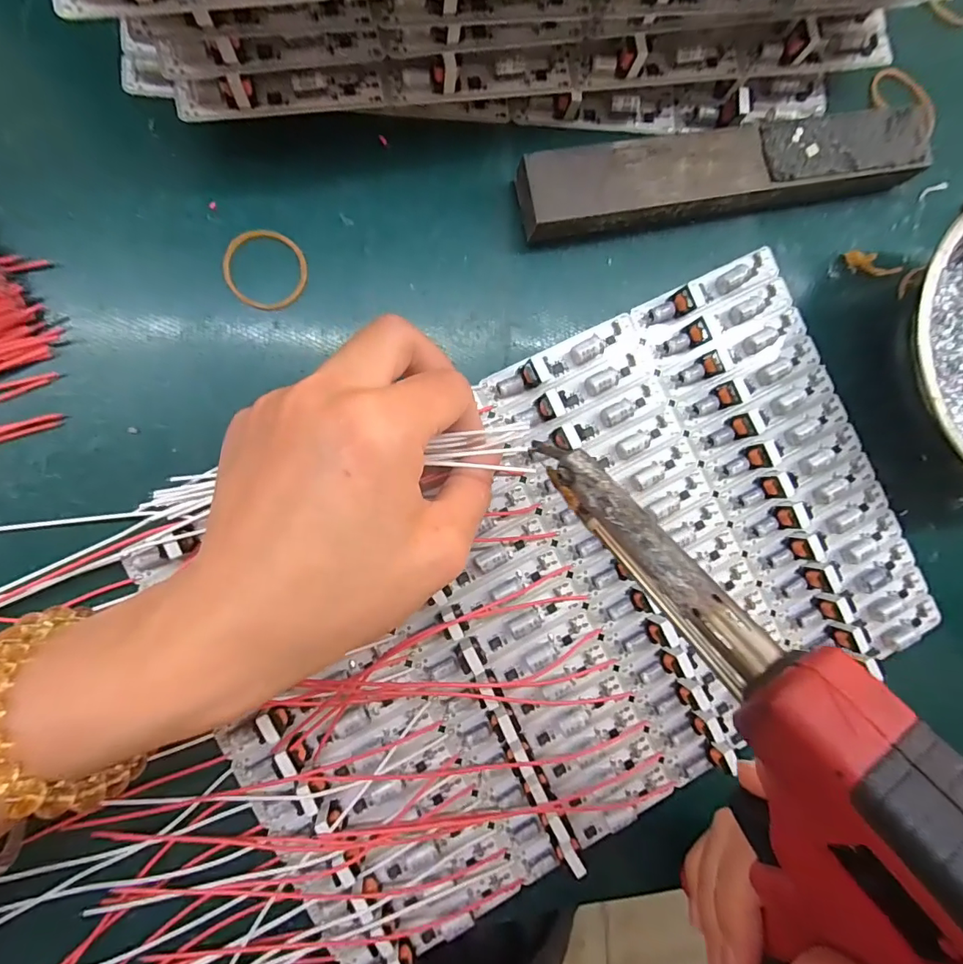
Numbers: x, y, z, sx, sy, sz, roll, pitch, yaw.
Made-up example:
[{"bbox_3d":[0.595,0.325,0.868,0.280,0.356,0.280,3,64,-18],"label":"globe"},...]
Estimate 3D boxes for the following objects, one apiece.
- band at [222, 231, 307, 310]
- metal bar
[{"bbox_3d":[-0.084,-0.083,0.191,0.030,0.004,0.031,11,89,-9],"label":"band"},{"bbox_3d":[0.105,-0.134,0.213,0.188,0.021,0.029,-12,92,-9],"label":"metal bar"}]

